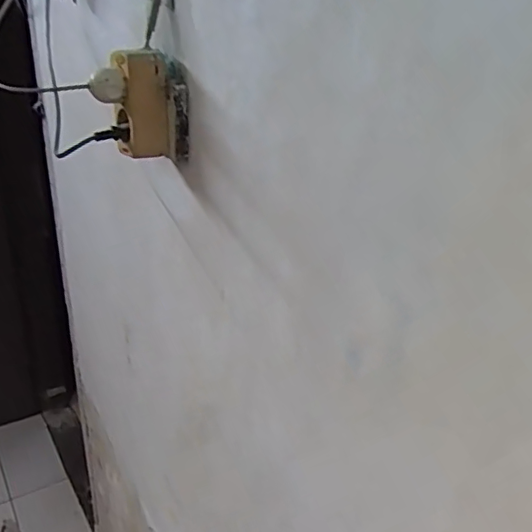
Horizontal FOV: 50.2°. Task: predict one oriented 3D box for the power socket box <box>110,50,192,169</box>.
[{"bbox_3d":[-0.124,-0.174,0.624,0.076,0.114,0.040,-8,31,-22],"label":"power socket box"}]

